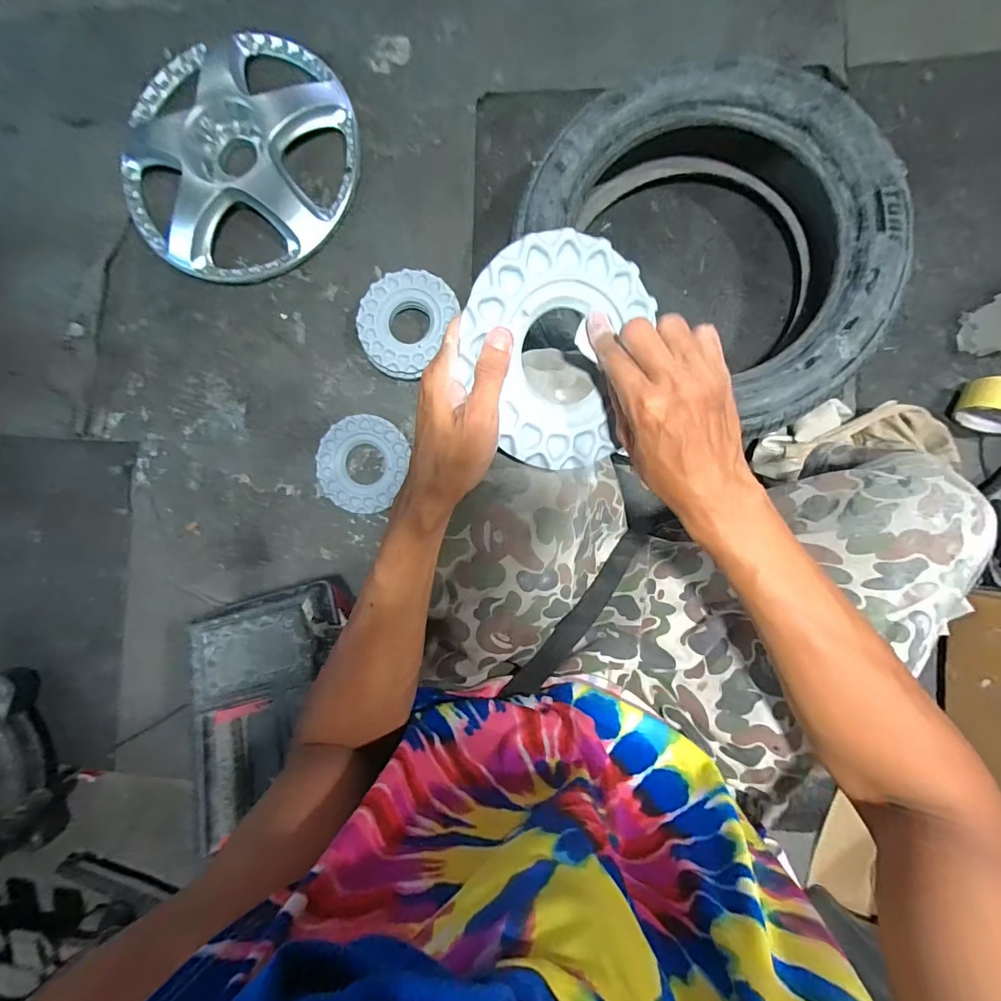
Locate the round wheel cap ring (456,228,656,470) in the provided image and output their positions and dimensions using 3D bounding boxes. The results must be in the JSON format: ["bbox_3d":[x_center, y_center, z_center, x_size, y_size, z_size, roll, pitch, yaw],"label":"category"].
[{"bbox_3d":[0.040,-0.112,0.349,0.146,0.022,0.164,17,95,-24],"label":"round wheel cap ring"}]

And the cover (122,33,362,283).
[{"bbox_3d":[-0.462,-0.603,0.806,0.417,0.080,0.399,-14,87,6],"label":"cover"}]

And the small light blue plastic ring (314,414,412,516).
[{"bbox_3d":[-0.242,-0.063,0.803,0.151,0.027,0.165,0,89,7],"label":"small light blue plastic ring"}]

